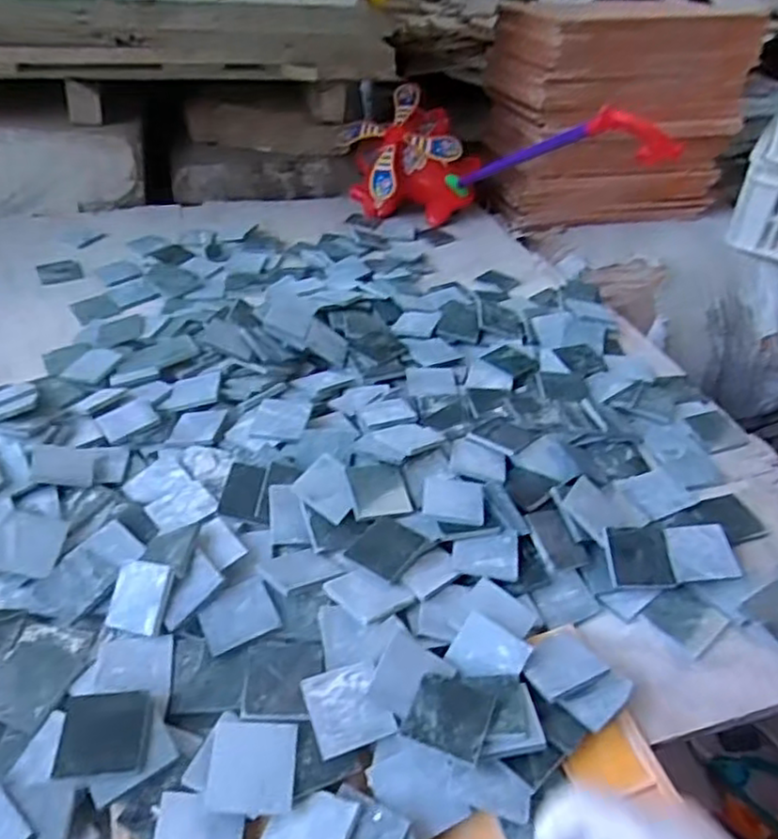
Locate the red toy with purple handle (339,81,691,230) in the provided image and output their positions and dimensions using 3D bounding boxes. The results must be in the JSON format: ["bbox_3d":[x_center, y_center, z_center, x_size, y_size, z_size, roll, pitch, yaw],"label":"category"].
[{"bbox_3d":[0.133,-0.370,0.929,0.170,0.211,0.583,-19,23,-24],"label":"red toy with purple handle"}]

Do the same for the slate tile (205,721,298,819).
[{"bbox_3d":[-0.082,0.209,0.413,0.050,0.004,0.051,1,47,-1],"label":"slate tile"}]

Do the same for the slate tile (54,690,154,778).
[{"bbox_3d":[-0.176,0.192,0.420,0.054,0.005,0.047,-3,54,0],"label":"slate tile"}]

